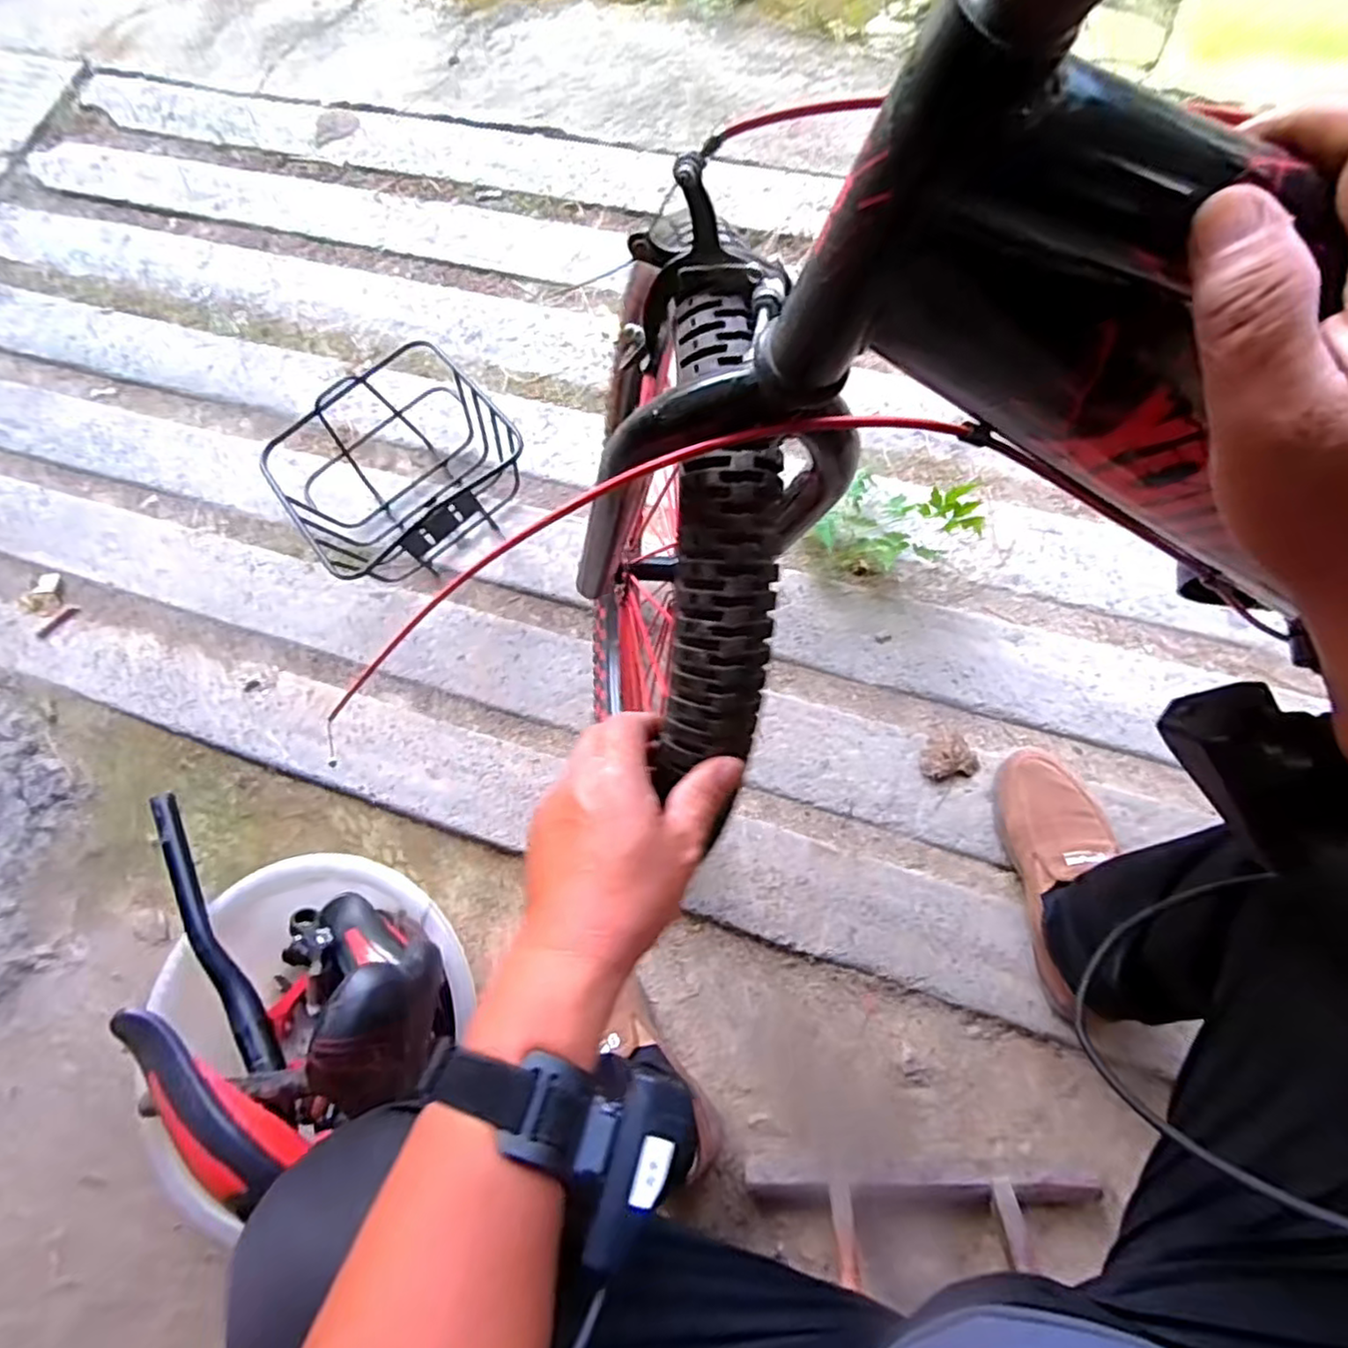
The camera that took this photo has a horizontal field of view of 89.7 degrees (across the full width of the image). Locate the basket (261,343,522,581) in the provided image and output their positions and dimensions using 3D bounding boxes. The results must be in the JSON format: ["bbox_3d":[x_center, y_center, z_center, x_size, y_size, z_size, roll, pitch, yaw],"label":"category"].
[{"bbox_3d":[-0.343,-0.250,0.844,0.257,0.132,0.242,-41,74,-6],"label":"basket"}]

